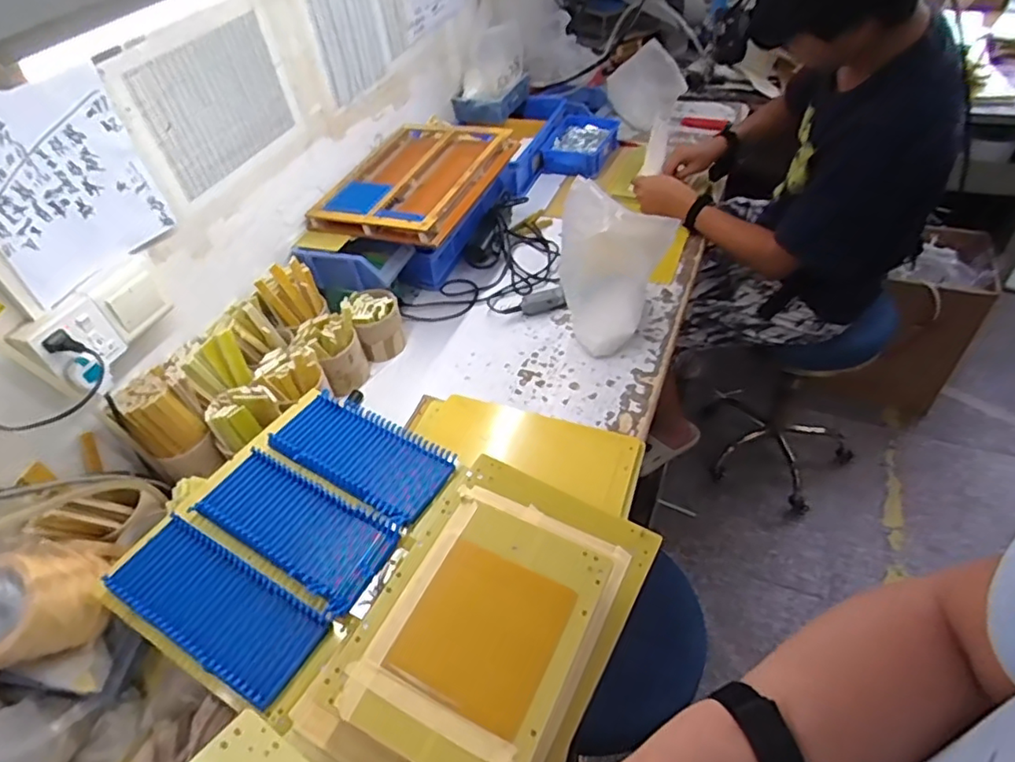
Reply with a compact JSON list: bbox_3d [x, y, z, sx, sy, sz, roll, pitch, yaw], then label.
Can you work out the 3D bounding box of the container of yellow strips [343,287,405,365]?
[{"bbox_3d":[-0.235,-0.104,1.071,0.093,0.106,0.090,-20,46,-12],"label":"container of yellow strips"}]

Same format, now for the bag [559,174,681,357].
[{"bbox_3d":[0.176,-0.198,1.006,0.154,0.246,0.154,-17,46,-9],"label":"bag"}]

